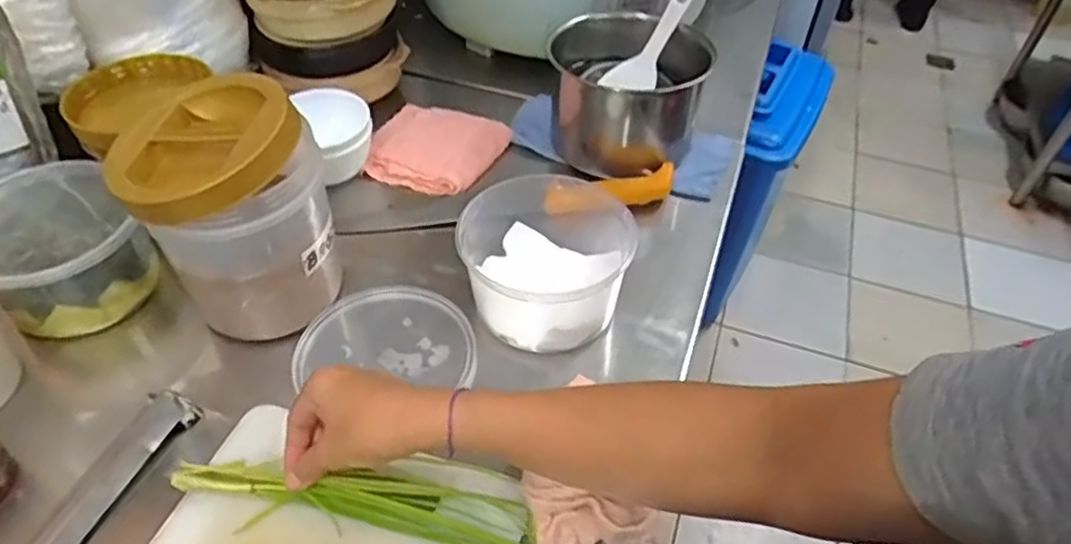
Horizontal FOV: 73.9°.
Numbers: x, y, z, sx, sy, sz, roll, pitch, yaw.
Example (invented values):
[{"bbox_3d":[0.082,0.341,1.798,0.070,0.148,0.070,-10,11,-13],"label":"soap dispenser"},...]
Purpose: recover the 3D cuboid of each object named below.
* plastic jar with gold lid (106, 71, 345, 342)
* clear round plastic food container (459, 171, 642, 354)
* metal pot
[{"bbox_3d":[-0.239,-0.049,0.578,0.132,0.187,0.117,-7,47,-11],"label":"plastic jar with gold lid"},{"bbox_3d":[0.016,-0.006,0.615,0.134,0.082,0.126,2,46,-2],"label":"clear round plastic food container"},{"bbox_3d":[0.100,-0.203,0.797,0.159,0.120,0.187,17,47,11],"label":"metal pot"}]

